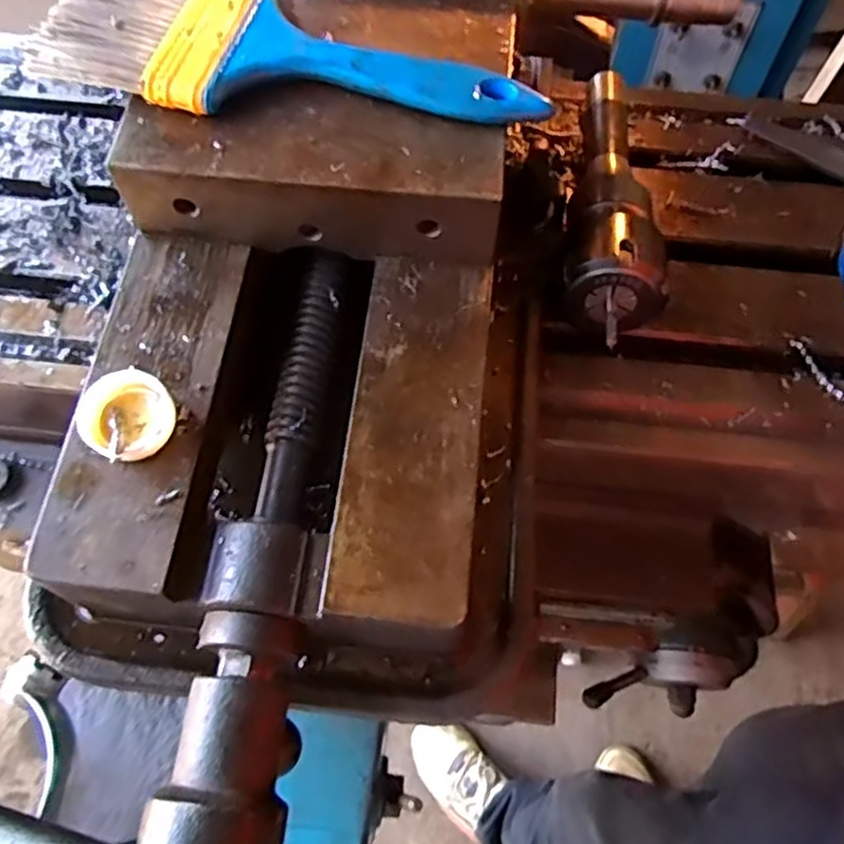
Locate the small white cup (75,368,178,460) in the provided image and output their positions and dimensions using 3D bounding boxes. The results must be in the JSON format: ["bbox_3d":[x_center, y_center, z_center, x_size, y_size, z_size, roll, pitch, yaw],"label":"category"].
[{"bbox_3d":[-0.107,-0.001,0.259,0.034,0.013,0.032,1,64,-2],"label":"small white cup"}]

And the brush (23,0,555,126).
[{"bbox_3d":[-0.051,-0.151,0.283,0.197,0.010,0.073,9,64,2],"label":"brush"}]

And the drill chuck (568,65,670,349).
[{"bbox_3d":[0.105,-0.118,0.371,0.053,0.052,0.182,9,64,2],"label":"drill chuck"}]

